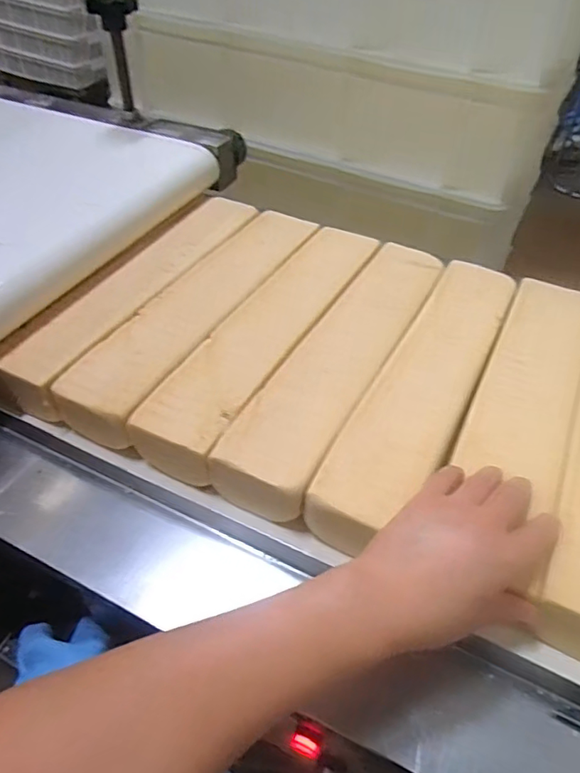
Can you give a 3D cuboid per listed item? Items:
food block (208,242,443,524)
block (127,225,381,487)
[{"bbox_3d":[0.055,-0.027,0.520,0.079,0.048,0.347,22,47,19],"label":"food block"},{"bbox_3d":[-0.015,-0.051,0.546,0.078,0.053,0.366,22,47,19],"label":"block"}]

